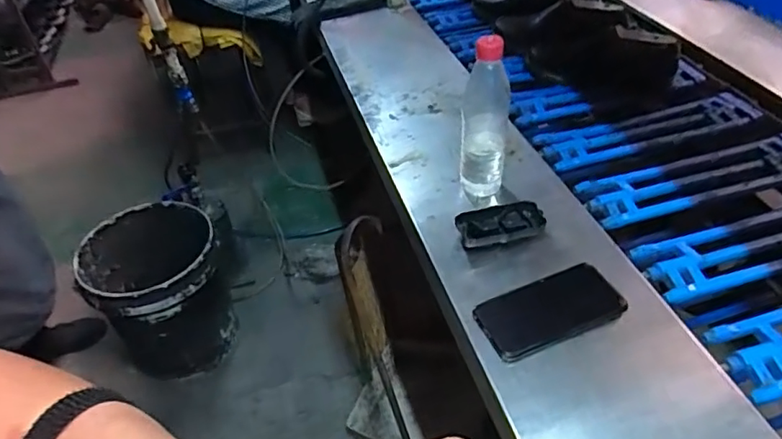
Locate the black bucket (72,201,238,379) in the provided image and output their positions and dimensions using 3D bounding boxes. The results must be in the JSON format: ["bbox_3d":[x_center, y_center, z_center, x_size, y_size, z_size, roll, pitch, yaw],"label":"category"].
[{"bbox_3d":[-0.569,0.163,1.355,0.307,0.285,0.315,-3,42,3],"label":"black bucket"}]

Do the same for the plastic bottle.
[{"bbox_3d":[0.123,-0.124,0.723,0.058,0.220,0.062,4,43,10],"label":"plastic bottle"}]

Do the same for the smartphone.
[{"bbox_3d":[0.180,0.104,0.627,0.169,0.016,0.077,-17,43,-17],"label":"smartphone"}]

